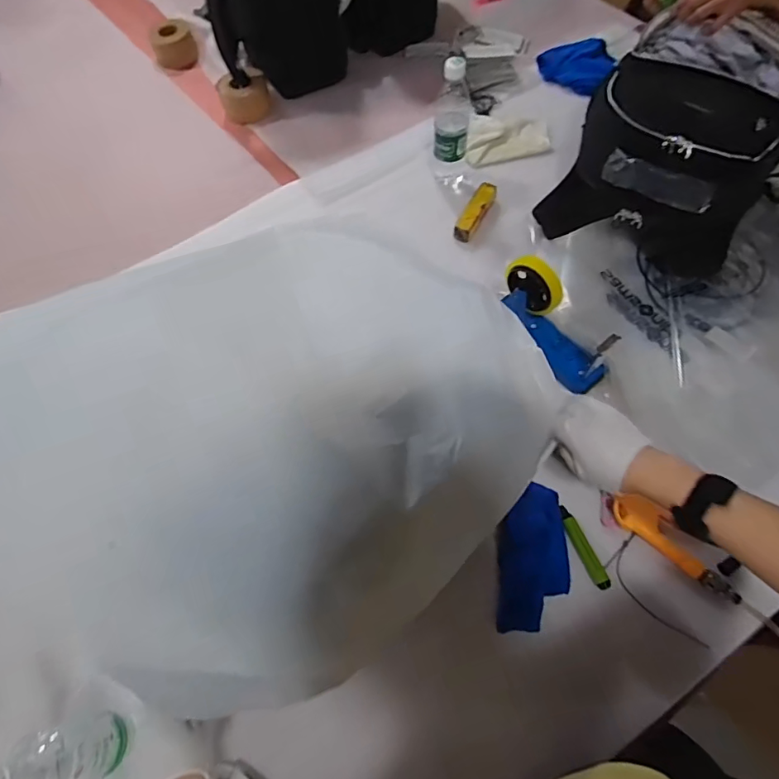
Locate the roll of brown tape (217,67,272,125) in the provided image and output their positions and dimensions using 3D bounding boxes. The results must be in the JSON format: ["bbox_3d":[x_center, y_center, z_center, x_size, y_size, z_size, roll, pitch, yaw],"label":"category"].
[{"bbox_3d":[-0.332,-0.675,1.124,0.108,0.064,0.118,-1,65,2],"label":"roll of brown tape"}]

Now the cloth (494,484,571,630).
[{"bbox_3d":[0.194,0.216,0.651,0.100,0.043,0.193,2,66,4],"label":"cloth"}]

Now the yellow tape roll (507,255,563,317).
[{"bbox_3d":[0.217,-0.156,0.738,0.027,0.089,0.095,-40,68,-15],"label":"yellow tape roll"}]

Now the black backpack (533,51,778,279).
[{"bbox_3d":[0.459,-0.371,0.815,0.303,0.239,0.278,30,70,15],"label":"black backpack"}]

